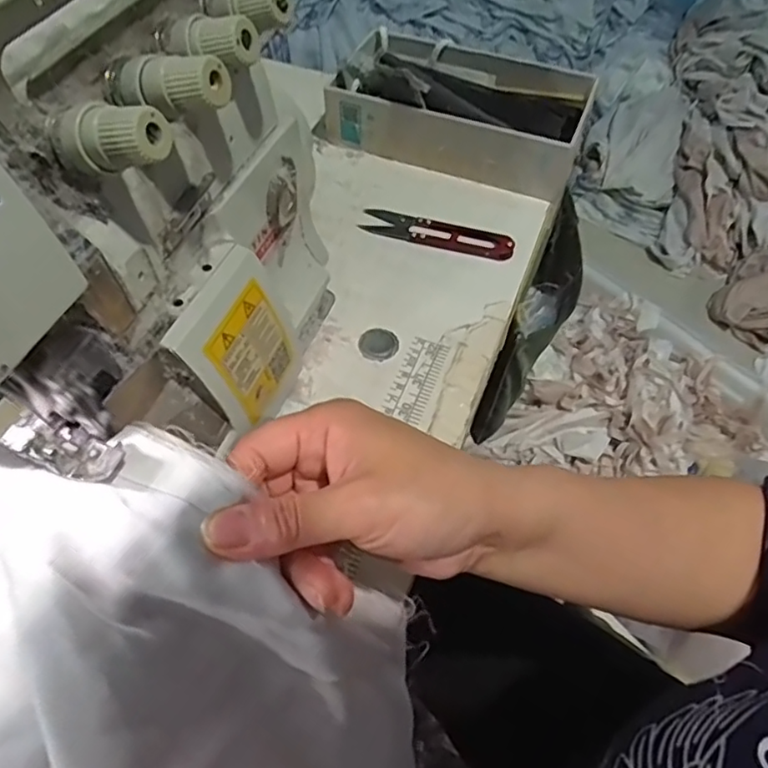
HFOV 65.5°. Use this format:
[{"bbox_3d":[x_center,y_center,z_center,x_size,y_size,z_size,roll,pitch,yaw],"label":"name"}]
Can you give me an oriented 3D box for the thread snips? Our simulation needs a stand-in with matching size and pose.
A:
[{"bbox_3d":[0.041,-0.117,0.458,0.116,0.009,0.027,18,58,10],"label":"thread snips"}]

